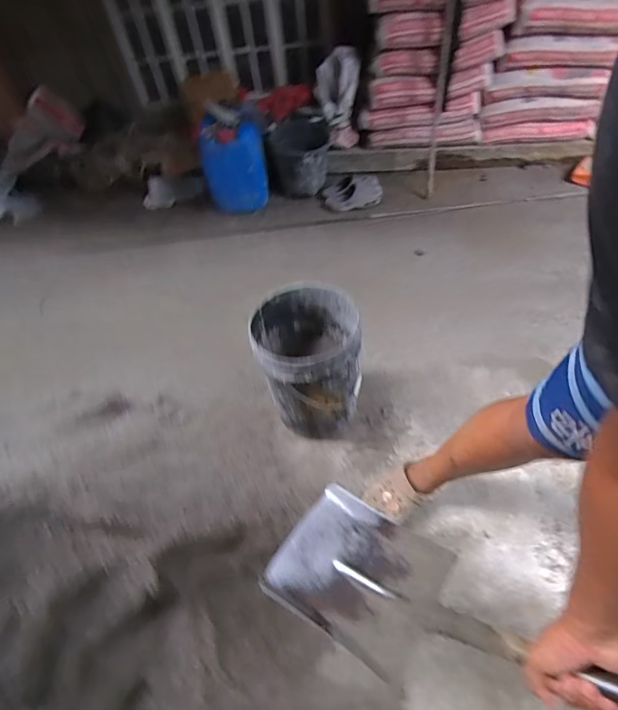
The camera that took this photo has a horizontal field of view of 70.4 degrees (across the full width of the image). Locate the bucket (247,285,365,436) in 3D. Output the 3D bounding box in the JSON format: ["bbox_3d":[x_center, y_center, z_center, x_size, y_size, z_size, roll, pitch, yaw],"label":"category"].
[{"bbox_3d":[-0.001,0.023,1.237,0.268,0.347,0.290,-4,49,4],"label":"bucket"}]

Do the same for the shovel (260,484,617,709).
[{"bbox_3d":[0.309,0.350,0.529,0.892,0.106,0.225,-3,42,45],"label":"shovel"}]

